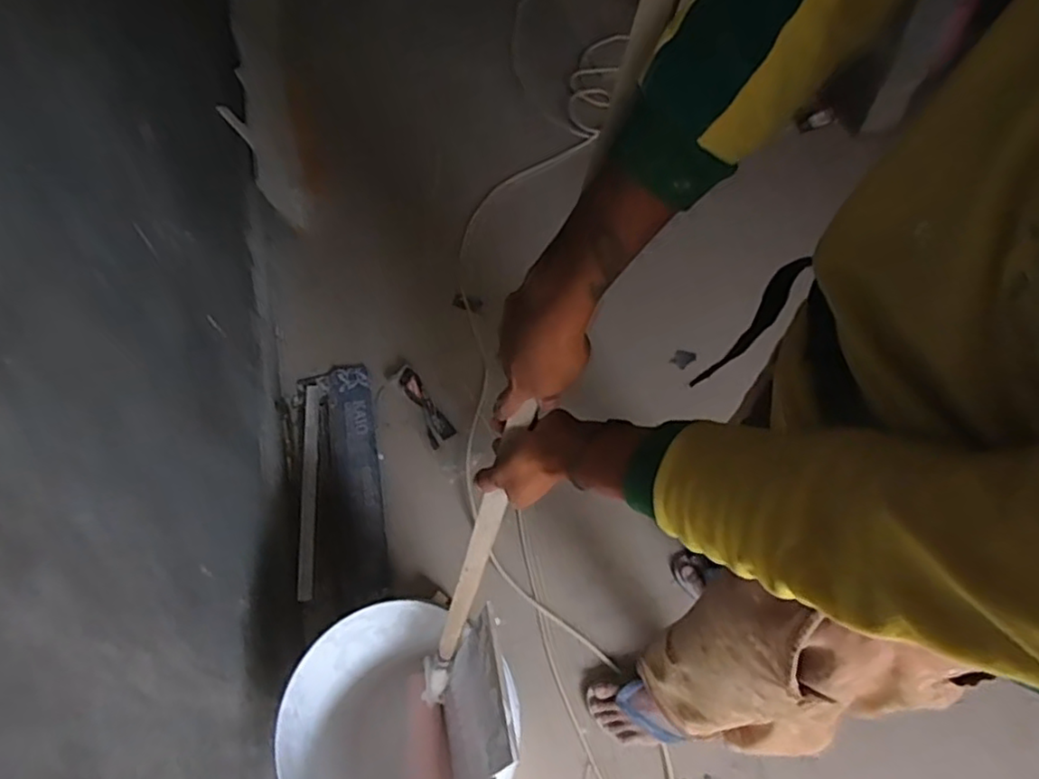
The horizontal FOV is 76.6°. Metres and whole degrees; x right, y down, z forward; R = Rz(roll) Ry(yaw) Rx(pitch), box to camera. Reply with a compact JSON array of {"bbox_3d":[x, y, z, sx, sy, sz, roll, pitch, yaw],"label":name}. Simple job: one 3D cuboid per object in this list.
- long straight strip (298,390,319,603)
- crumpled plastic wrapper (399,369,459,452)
[{"bbox_3d":[-0.445,0.198,1.390,0.029,0.013,0.490,-8,57,-3],"label":"long straight strip"},{"bbox_3d":[-0.214,0.036,1.468,0.058,0.020,0.196,-29,74,-16],"label":"crumpled plastic wrapper"}]

